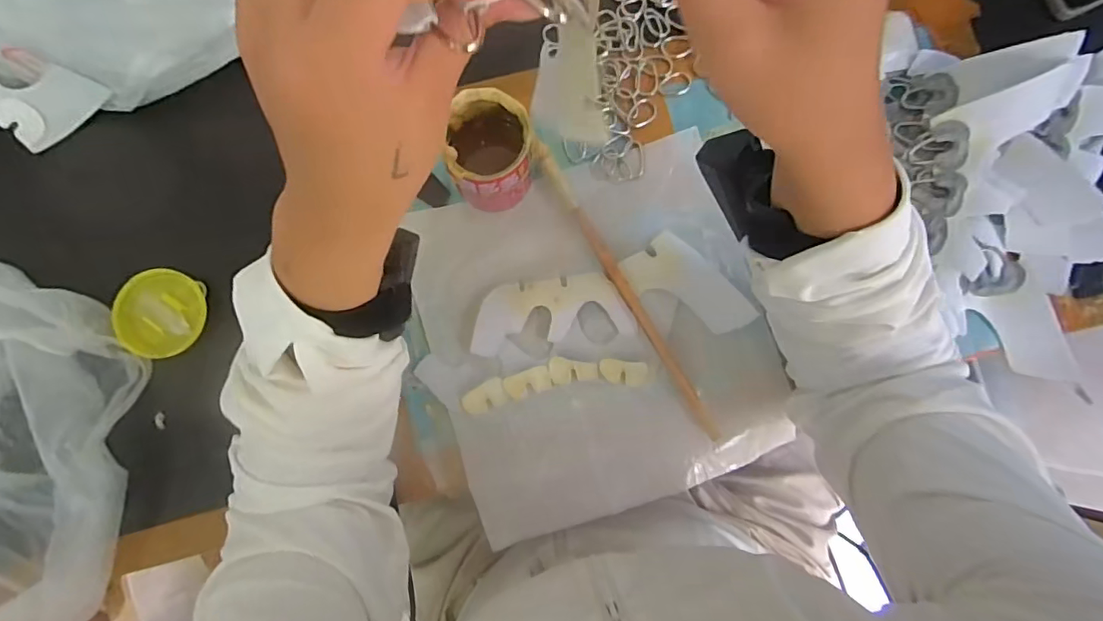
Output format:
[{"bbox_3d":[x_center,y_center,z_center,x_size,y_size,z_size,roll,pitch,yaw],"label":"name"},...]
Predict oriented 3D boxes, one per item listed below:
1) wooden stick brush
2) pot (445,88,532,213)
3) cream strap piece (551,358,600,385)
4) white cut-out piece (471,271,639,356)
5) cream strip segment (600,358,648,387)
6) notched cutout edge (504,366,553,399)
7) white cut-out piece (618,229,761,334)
[{"bbox_3d":[0.057,-0.018,0.403,0.014,0.015,0.262,-31,84,-5],"label":"wooden stick brush"},{"bbox_3d":[-0.046,-0.117,0.392,0.062,0.070,0.071,-8,83,-2],"label":"pot"},{"bbox_3d":[0.017,0.045,0.405,0.037,0.004,0.020,-8,83,-2],"label":"cream strap piece"},{"bbox_3d":[0.000,0.000,0.406,0.124,0.009,0.052,-9,87,-2],"label":"white cut-out piece"},{"bbox_3d":[0.056,0.048,0.400,0.036,0.004,0.018,6,82,0],"label":"cream strip segment"},{"bbox_3d":[-0.018,0.056,0.404,0.035,0.004,0.019,-17,83,-3],"label":"notched cutout edge"},{"bbox_3d":[0.109,-0.019,0.410,0.101,0.006,0.051,39,84,4],"label":"white cut-out piece"}]

